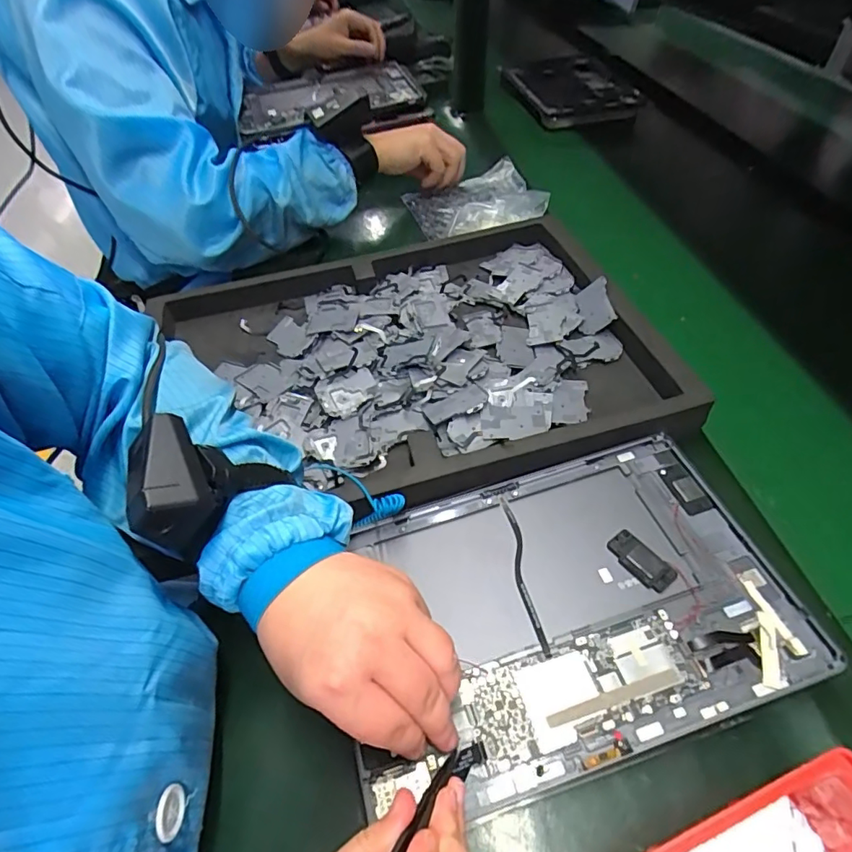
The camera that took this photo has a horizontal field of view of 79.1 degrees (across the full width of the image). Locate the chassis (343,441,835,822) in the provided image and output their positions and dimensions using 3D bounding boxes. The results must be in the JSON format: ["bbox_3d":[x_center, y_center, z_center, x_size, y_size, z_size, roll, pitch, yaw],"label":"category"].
[{"bbox_3d":[0.080,0.101,0.305,0.245,0.021,0.166,-15,49,-9],"label":"chassis"}]

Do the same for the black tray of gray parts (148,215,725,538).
[{"bbox_3d":[-0.015,-0.066,0.448,0.396,0.044,0.305,-16,49,-7],"label":"black tray of gray parts"}]

